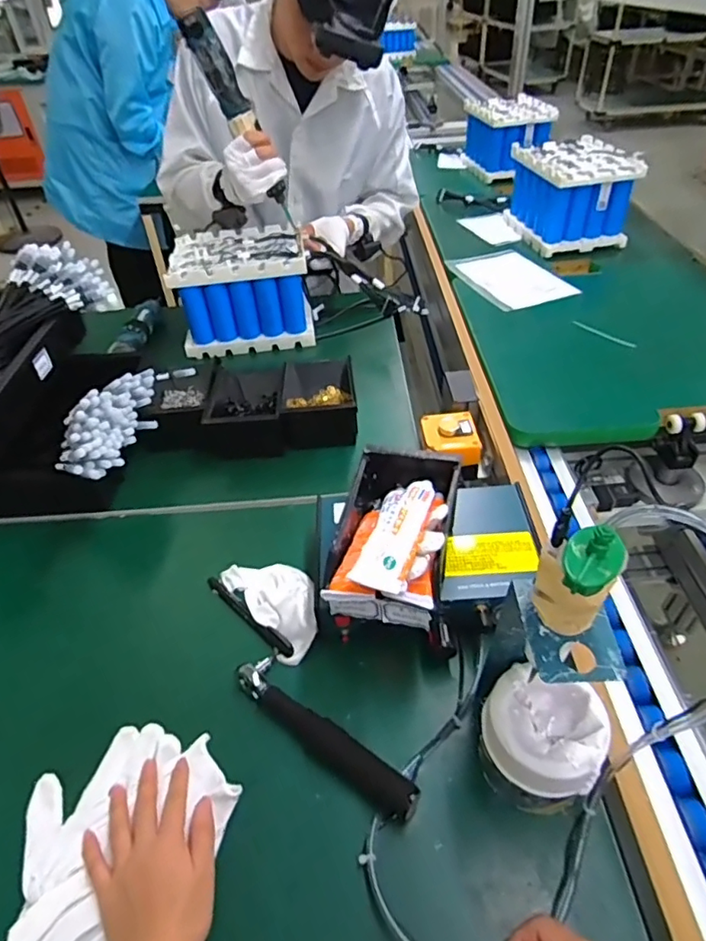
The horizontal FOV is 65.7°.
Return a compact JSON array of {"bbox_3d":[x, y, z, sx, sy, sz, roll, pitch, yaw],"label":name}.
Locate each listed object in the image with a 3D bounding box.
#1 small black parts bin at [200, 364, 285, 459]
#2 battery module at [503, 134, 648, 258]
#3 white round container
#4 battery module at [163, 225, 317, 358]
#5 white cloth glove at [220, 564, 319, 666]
[{"bbox_3d":[-0.152,-0.099,0.815,0.106,0.078,0.171,-5,43,-1],"label":"small black parts bin"},{"bbox_3d":[0.444,-0.568,1.128,0.170,0.153,0.232,-12,44,-8],"label":"battery module"},{"bbox_3d":[0.146,0.217,0.438,0.085,0.100,0.087,-2,43,2],"label":"white round container"},{"bbox_3d":[-0.197,-0.331,1.004,0.224,0.153,0.172,-7,43,-2],"label":"battery module"},{"bbox_3d":[-0.080,0.134,0.595,0.073,0.030,0.140,-30,49,-24],"label":"white cloth glove"}]

